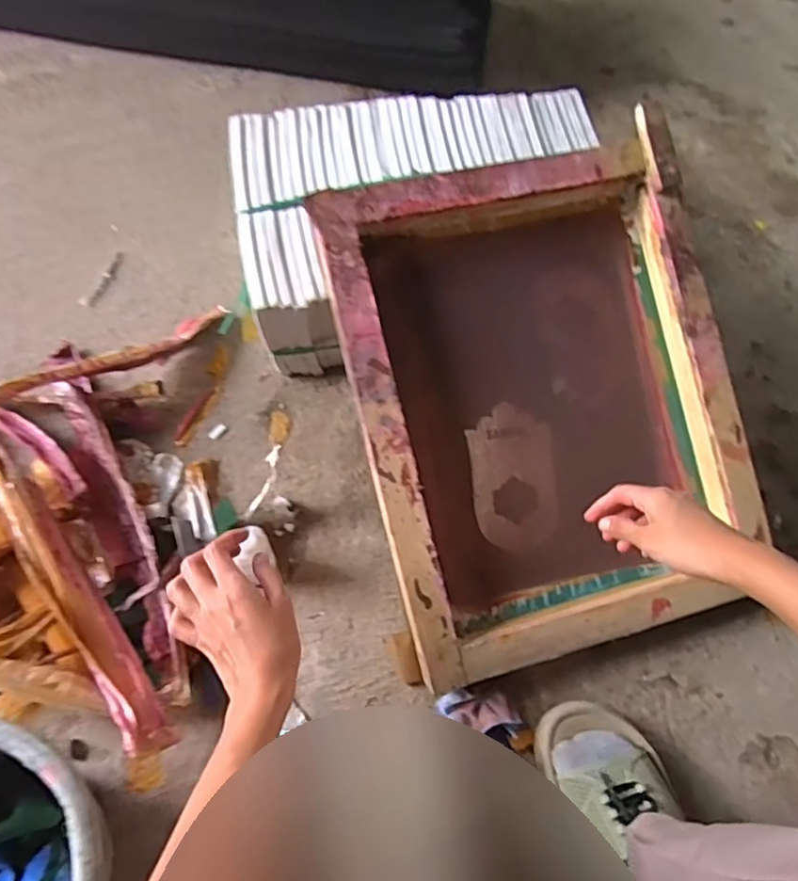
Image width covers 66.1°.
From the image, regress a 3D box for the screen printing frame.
[{"bbox_3d":[0.142,-0.039,0.624,0.360,0.082,0.463,-14,89,-10],"label":"screen printing frame"}]

